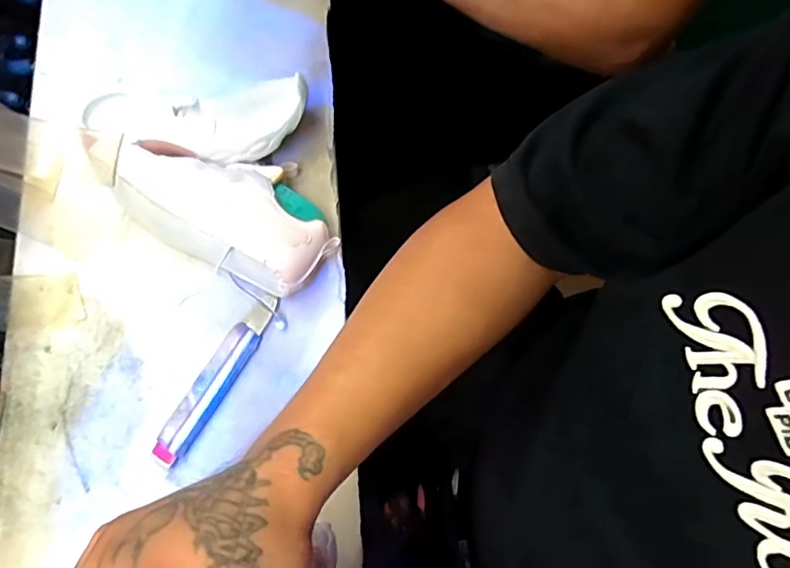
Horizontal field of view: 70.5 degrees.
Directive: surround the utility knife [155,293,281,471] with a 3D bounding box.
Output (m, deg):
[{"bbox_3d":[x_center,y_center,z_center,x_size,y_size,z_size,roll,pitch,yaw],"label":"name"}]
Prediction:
[{"bbox_3d":[-0.151,0.077,0.478,0.027,0.012,0.159,31,76,7],"label":"utility knife"}]

